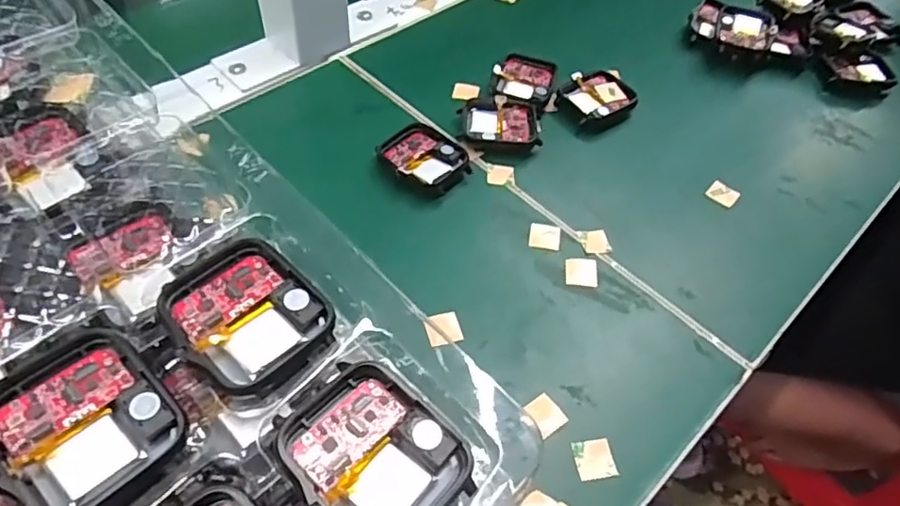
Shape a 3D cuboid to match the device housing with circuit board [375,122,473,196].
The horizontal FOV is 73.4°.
[{"bbox_3d":[-0.015,-0.051,0.330,0.045,0.011,0.041,38,59,22],"label":"device housing with circuit board"}]

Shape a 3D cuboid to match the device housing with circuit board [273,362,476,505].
[{"bbox_3d":[-0.019,0.051,0.154,0.047,0.010,0.037,39,60,22],"label":"device housing with circuit board"}]

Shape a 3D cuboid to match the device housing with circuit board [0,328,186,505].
[{"bbox_3d":[-0.093,0.041,0.152,0.045,0.009,0.039,39,60,22],"label":"device housing with circuit board"}]

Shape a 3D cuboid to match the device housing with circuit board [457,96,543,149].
[{"bbox_3d":[0.030,-0.076,0.352,0.043,0.009,0.034,-1,53,-5],"label":"device housing with circuit board"}]

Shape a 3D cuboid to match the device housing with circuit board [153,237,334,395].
[{"bbox_3d":[-0.059,0.017,0.174,0.038,0.007,0.046,-36,64,-27],"label":"device housing with circuit board"}]

